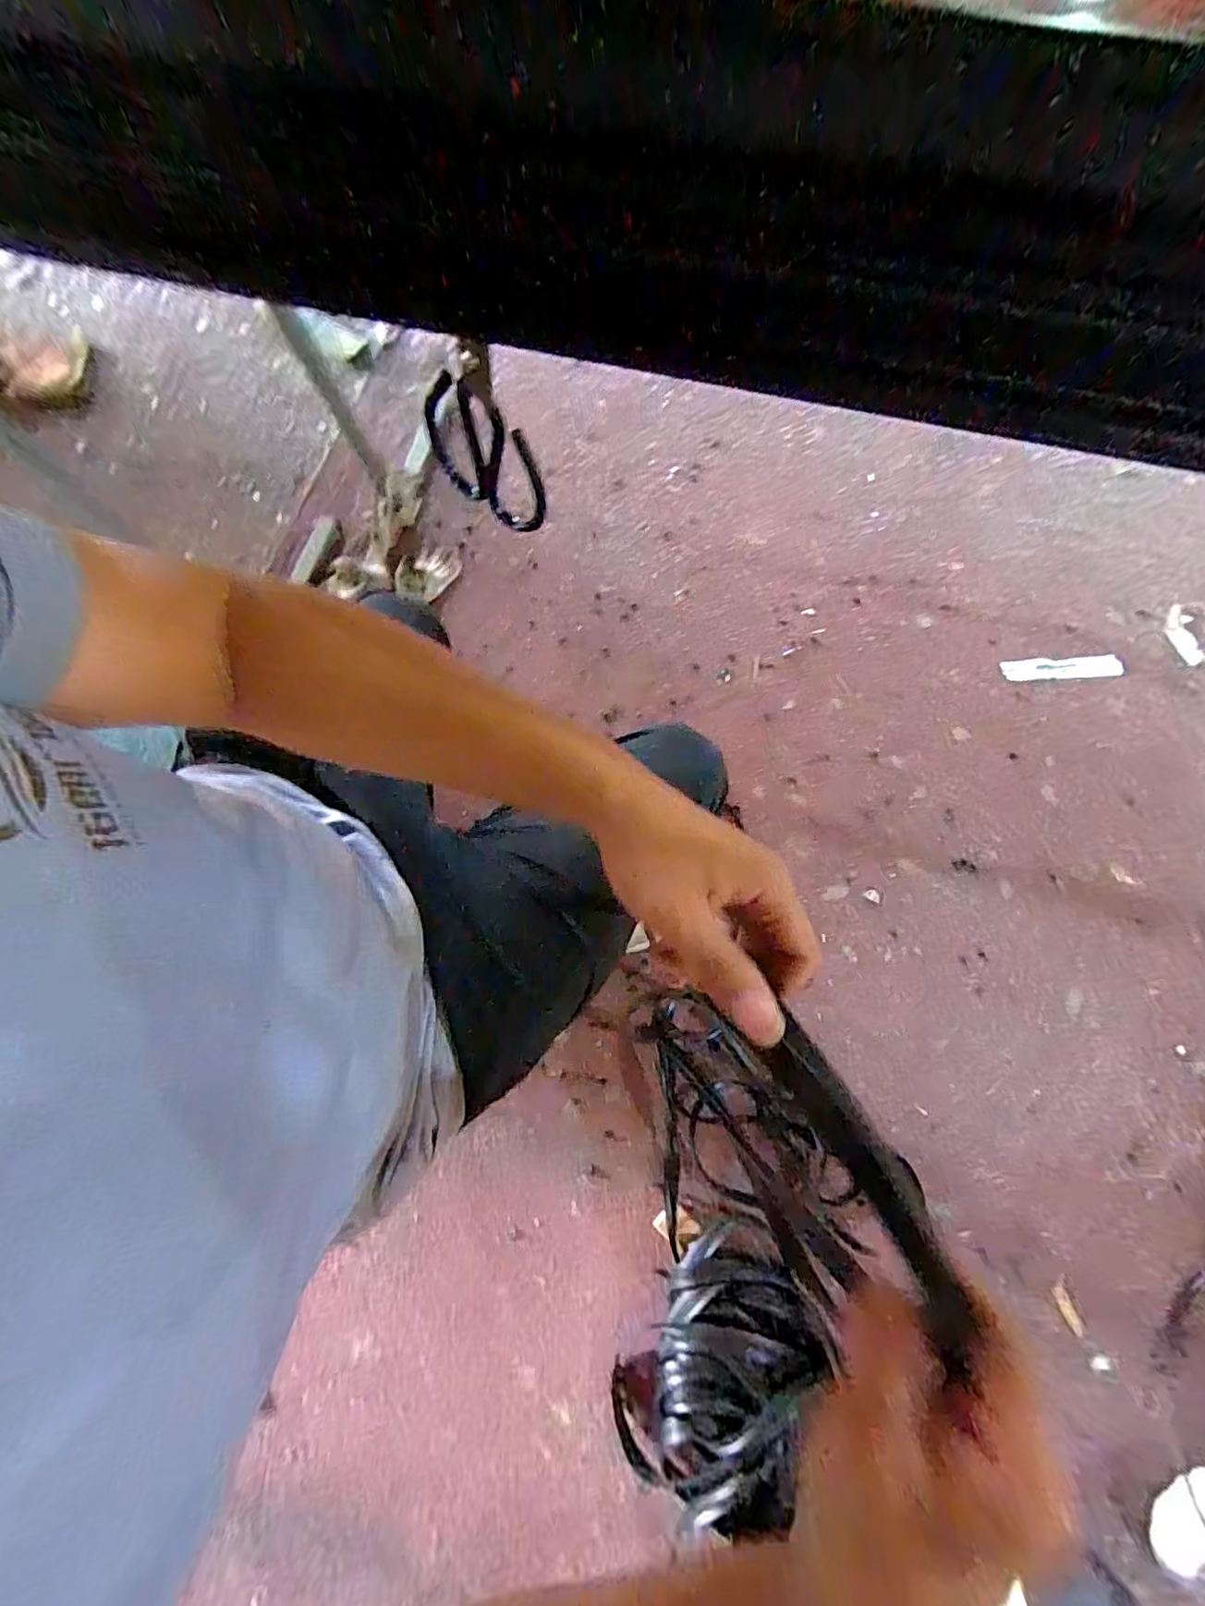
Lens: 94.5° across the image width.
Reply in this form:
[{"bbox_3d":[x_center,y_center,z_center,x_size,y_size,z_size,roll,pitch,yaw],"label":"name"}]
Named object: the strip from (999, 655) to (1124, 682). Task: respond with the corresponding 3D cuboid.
[{"bbox_3d":[0.912,-0.267,1.106,0.227,0.011,0.045,-1,77,1],"label":"strip"}]

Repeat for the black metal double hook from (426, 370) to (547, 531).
[{"bbox_3d":[-0.089,-0.254,0.407,0.093,0.103,0.016,30,80,7],"label":"black metal double hook"}]

